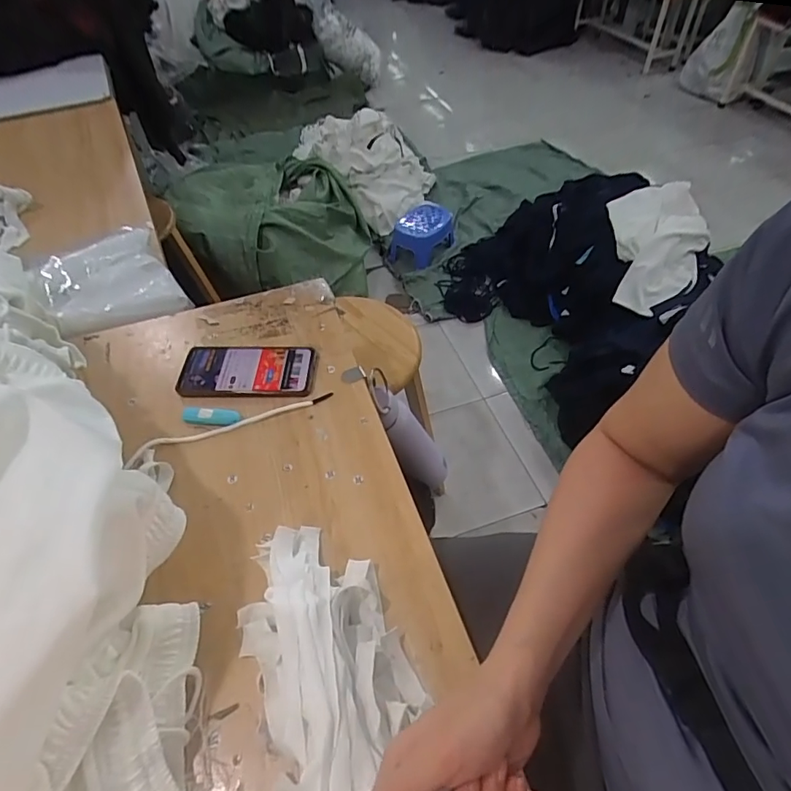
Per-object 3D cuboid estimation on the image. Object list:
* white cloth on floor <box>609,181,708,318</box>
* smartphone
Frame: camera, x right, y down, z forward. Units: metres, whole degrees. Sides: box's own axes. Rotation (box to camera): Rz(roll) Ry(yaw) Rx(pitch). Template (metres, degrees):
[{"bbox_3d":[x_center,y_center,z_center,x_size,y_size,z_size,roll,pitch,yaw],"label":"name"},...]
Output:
[{"bbox_3d":[0.813,-0.459,1.554,0.277,0.058,0.450,1,75,2],"label":"white cloth on floor"},{"bbox_3d":[-0.186,-0.033,0.638,0.164,0.014,0.080,1,51,3],"label":"smartphone"}]

